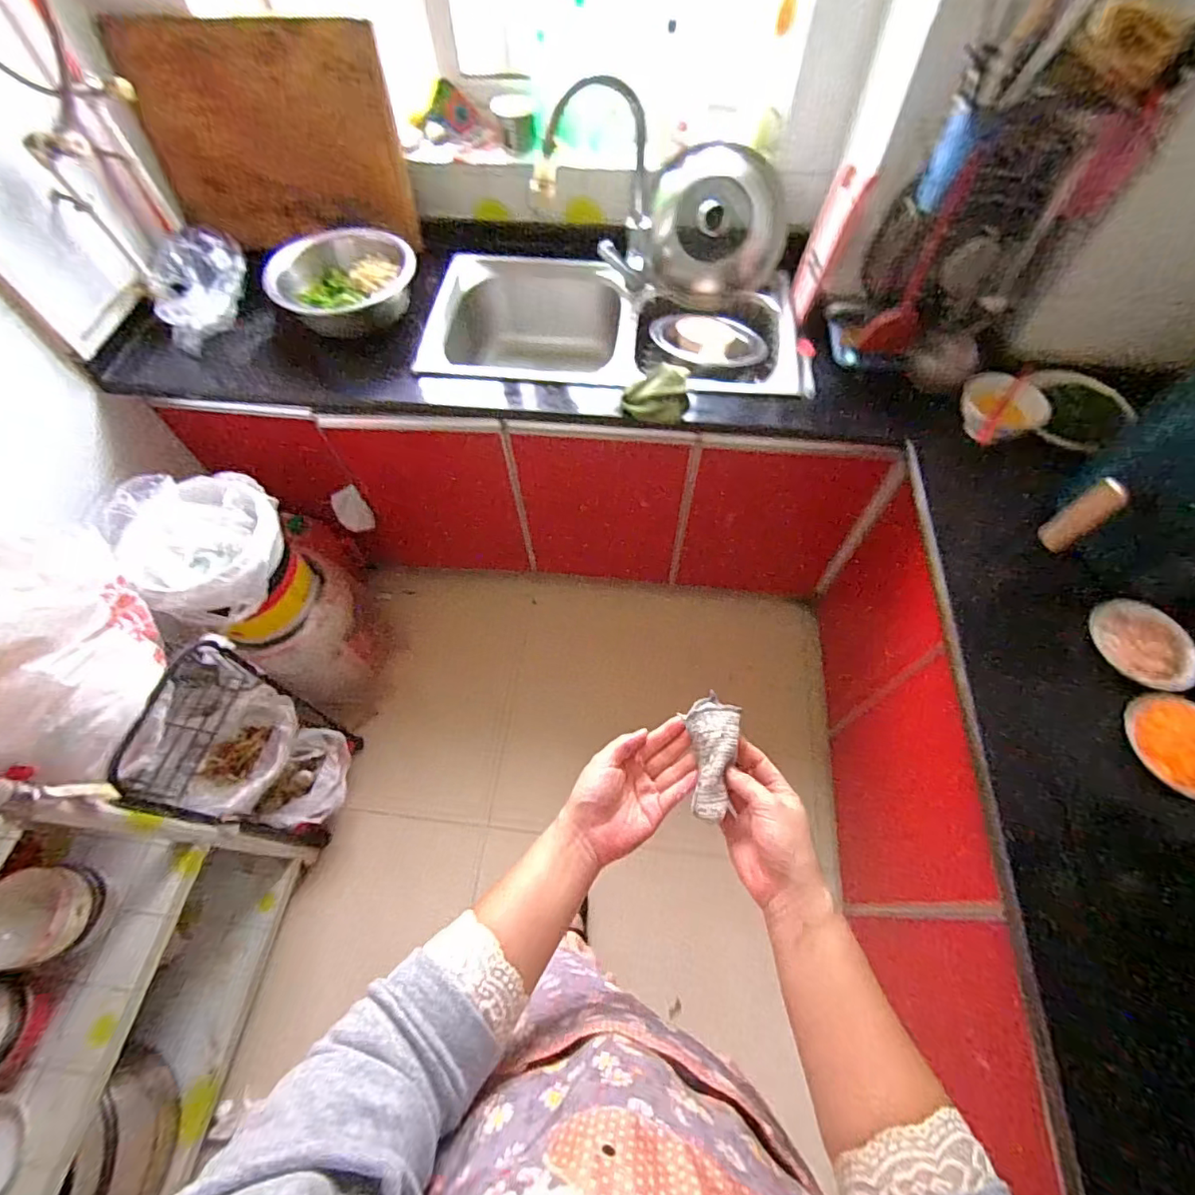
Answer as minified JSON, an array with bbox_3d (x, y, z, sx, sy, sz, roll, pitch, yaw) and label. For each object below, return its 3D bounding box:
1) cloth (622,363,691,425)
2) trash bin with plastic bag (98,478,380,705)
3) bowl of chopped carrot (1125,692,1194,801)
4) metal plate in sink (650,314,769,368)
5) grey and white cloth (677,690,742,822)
[{"bbox_3d":[0.110,-0.375,1.008,0.125,0.068,0.106,6,61,4],"label":"cloth"},{"bbox_3d":[-0.671,0.011,1.135,0.279,0.554,0.308,-34,66,-17],"label":"trash bin with plastic bag"},{"bbox_3d":[0.778,0.195,0.725,0.107,0.047,0.143,-12,61,-6],"label":"bowl of chopped carrot"},{"bbox_3d":[0.230,-0.532,1.138,0.237,0.032,0.115,8,69,-6],"label":"metal plate in sink"},{"bbox_3d":[0.109,0.145,0.504,0.047,0.020,0.110,-9,62,37],"label":"grey and white cloth"}]

